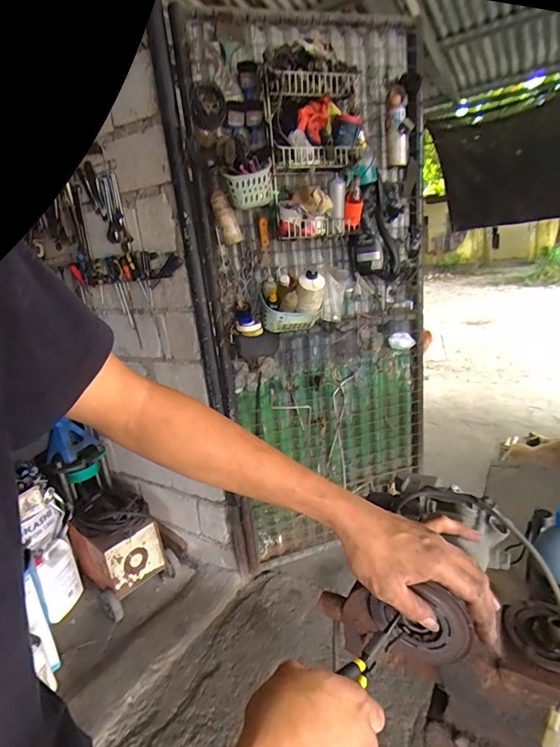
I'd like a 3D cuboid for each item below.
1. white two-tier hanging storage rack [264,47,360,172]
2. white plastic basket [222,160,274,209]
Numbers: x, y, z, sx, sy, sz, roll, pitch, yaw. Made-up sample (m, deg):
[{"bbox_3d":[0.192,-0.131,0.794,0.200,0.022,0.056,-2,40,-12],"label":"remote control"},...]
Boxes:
[{"bbox_3d":[0.114,-0.865,1.385,0.319,0.351,0.165,-4,15,0],"label":"white two-tier hanging storage rack"},{"bbox_3d":[-0.096,-0.603,1.332,0.165,0.120,0.123,-7,16,-2],"label":"white plastic basket"}]

